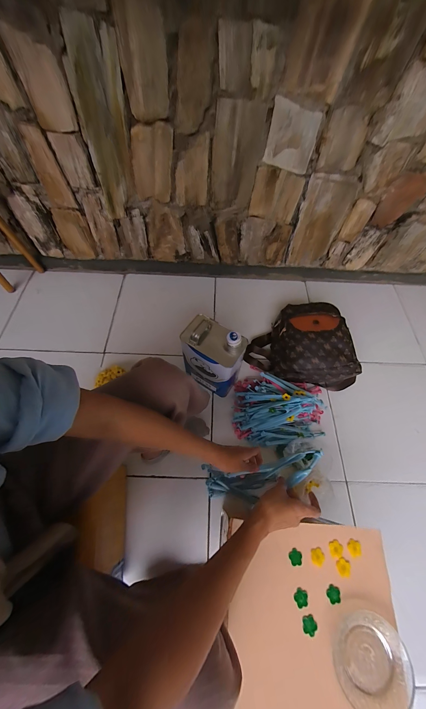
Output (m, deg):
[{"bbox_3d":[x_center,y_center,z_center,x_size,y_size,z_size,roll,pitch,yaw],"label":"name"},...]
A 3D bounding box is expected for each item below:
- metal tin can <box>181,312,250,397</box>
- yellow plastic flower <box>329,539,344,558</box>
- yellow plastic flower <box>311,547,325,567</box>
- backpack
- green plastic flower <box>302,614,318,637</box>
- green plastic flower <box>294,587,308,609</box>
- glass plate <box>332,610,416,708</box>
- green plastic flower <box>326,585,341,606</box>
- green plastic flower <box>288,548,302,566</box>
[{"bbox_3d":[0.000,0.015,0.756,0.172,0.265,0.119,24,64,10],"label":"metal tin can"},{"bbox_3d":[0.227,0.357,0.447,0.028,0.004,0.025,-5,63,-5],"label":"yellow plastic flower"},{"bbox_3d":[0.192,0.371,0.445,0.025,0.004,0.027,1,63,-2],"label":"yellow plastic flower"},{"bbox_3d":[0.316,-0.041,0.848,0.374,0.155,0.271,6,63,1],"label":"backpack"},{"bbox_3d":[0.157,0.441,0.396,0.022,0.004,0.024,1,63,-2],"label":"green plastic flower"},{"bbox_3d":[0.150,0.413,0.411,0.024,0.004,0.023,1,63,-2],"label":"green plastic flower"},{"bbox_3d":[0.245,0.470,0.369,0.108,0.031,0.106,1,63,-2],"label":"glass plate"},{"bbox_3d":[0.205,0.409,0.413,0.023,0.004,0.025,1,63,-2],"label":"green plastic flower"},{"bbox_3d":[0.149,0.364,0.436,0.023,0.004,0.025,1,63,-2],"label":"green plastic flower"}]

